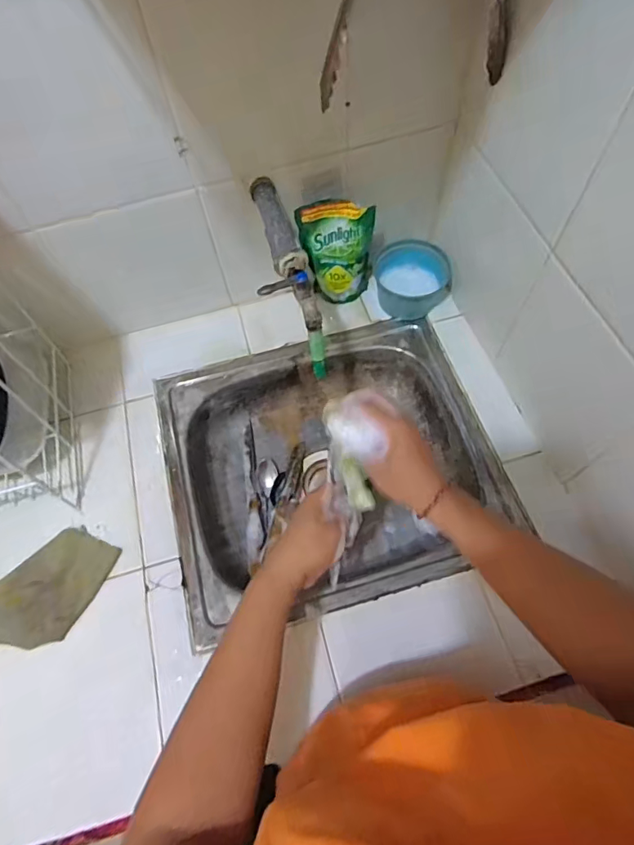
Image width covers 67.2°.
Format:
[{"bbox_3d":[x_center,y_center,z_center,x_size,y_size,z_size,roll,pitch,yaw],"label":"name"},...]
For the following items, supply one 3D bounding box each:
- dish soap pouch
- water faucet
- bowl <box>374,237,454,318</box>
[{"bbox_3d":[0.029,-0.246,0.695,0.101,0.164,0.032,-2,63,3],"label":"dish soap pouch"},{"bbox_3d":[-0.041,-0.181,0.564,0.054,0.092,0.245,-17,77,-5],"label":"water faucet"},{"bbox_3d":[0.151,-0.225,0.754,0.111,0.066,0.099,-10,63,-2],"label":"bowl"}]

